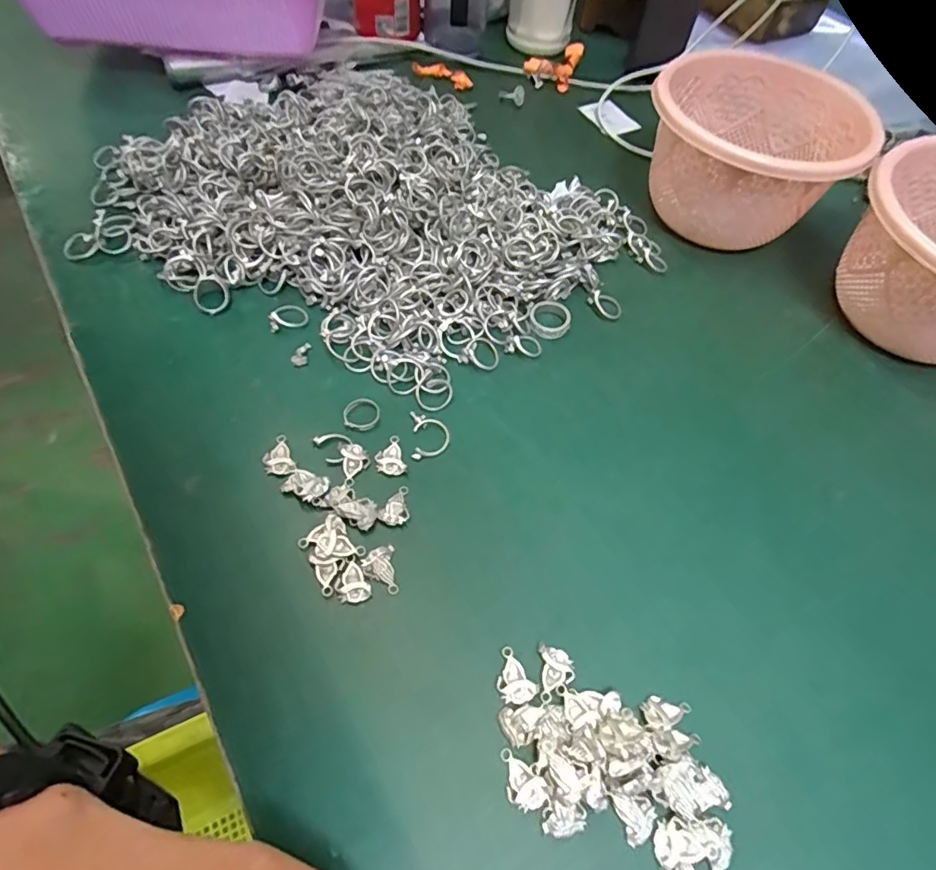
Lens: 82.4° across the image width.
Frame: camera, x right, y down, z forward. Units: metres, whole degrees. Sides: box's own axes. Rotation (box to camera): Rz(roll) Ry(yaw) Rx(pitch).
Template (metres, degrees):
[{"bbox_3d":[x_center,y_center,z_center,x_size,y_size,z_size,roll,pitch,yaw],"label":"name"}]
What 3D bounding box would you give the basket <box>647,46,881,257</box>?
[{"bbox_3d":[0.200,-0.206,0.400,0.131,0.087,0.132,2,59,-3],"label":"basket"}]

